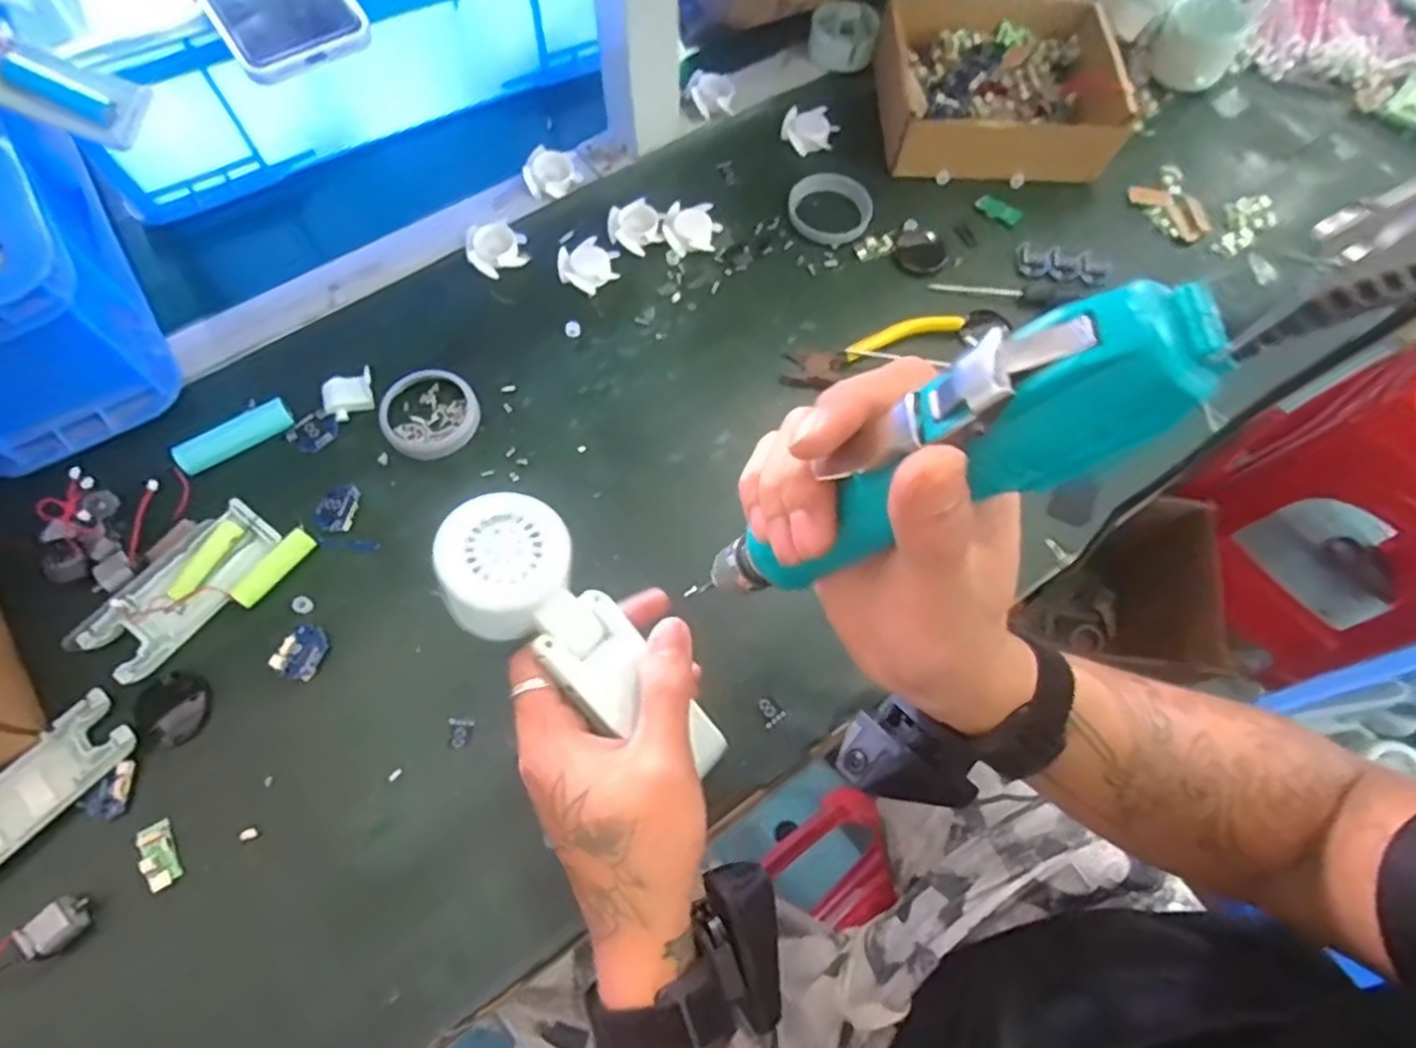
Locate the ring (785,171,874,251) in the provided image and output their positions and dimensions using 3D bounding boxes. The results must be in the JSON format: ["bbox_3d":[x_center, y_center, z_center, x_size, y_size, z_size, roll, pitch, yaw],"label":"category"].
[{"bbox_3d":[0.090,-0.229,0.536,0.058,0.014,0.057,1,68,-2],"label":"ring"}]

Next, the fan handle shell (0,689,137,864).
[{"bbox_3d":[-0.340,0.135,0.368,0.042,0.013,0.104,39,72,13],"label":"fan handle shell"}]

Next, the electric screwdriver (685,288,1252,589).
[{"bbox_3d":[0.059,-0.014,0.221,0.029,0.165,0.035,7,62,-40],"label":"electric screwdriver"}]

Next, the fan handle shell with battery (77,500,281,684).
[{"bbox_3d":[-0.285,0.036,0.405,0.042,0.015,0.103,38,71,12],"label":"fan handle shell with battery"}]

